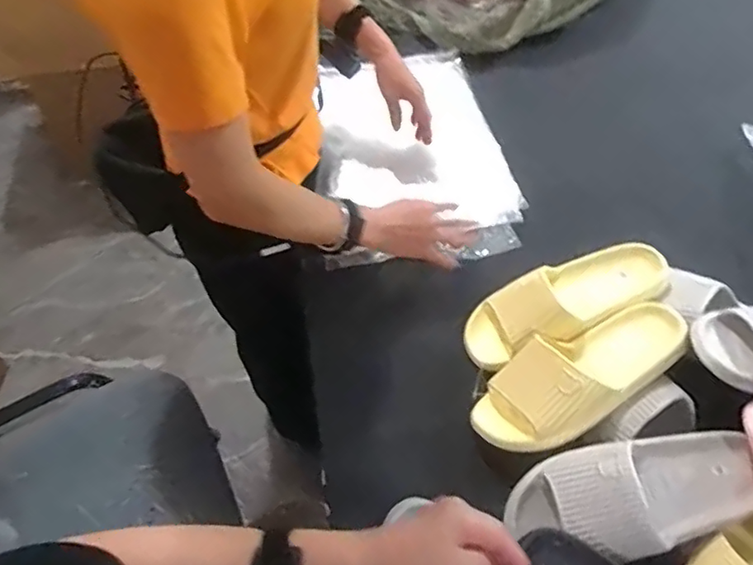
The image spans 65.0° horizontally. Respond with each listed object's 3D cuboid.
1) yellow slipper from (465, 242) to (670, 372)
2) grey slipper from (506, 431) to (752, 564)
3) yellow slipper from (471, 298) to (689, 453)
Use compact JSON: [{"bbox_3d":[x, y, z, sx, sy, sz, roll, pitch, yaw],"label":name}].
[{"bbox_3d":[0.225,0.030,0.723,0.248,0.079,0.098,-21,58,-10],"label":"yellow slipper"},{"bbox_3d":[0.251,0.204,0.570,0.232,0.063,0.105,-6,57,0],"label":"grey slipper"},{"bbox_3d":[0.225,0.101,0.659,0.245,0.070,0.109,-30,60,-15],"label":"yellow slipper"}]

